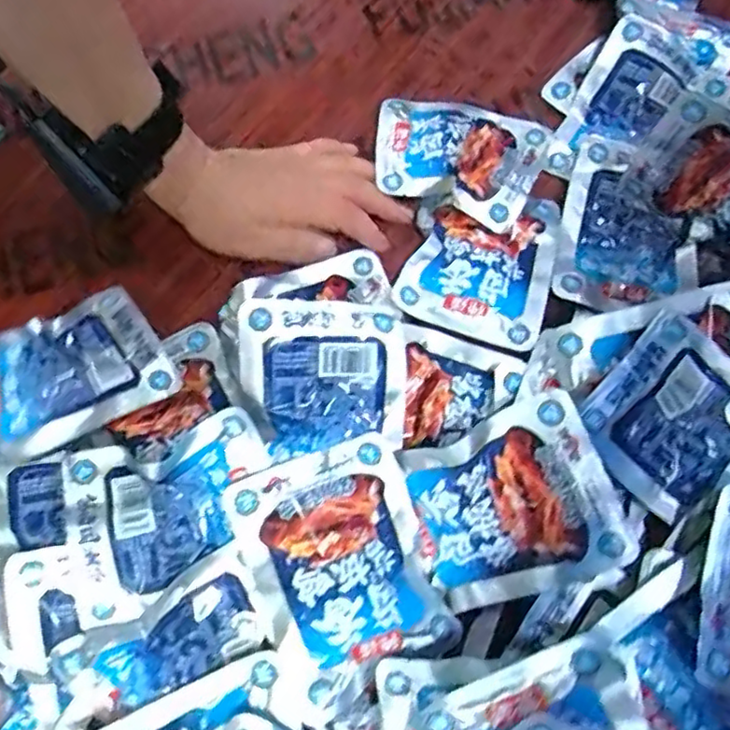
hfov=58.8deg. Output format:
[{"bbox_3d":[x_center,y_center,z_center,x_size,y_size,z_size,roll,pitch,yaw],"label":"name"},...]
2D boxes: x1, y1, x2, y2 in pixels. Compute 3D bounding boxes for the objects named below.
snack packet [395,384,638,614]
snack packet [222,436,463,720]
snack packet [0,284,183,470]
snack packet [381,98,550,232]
[{"bbox_3d":[0.077,0.079,0.357,0.113,0.012,0.099,-24,84,16],"label":"snack packet"},{"bbox_3d":[-0.012,0.110,0.359,0.097,0.030,0.121,-20,74,-7],"label":"snack packet"},{"bbox_3d":[-0.195,0.006,0.413,0.130,0.028,0.093,-26,75,-9],"label":"snack packet"},{"bbox_3d":[0.066,-0.158,0.470,0.120,0.022,0.098,21,74,5],"label":"snack packet"}]

